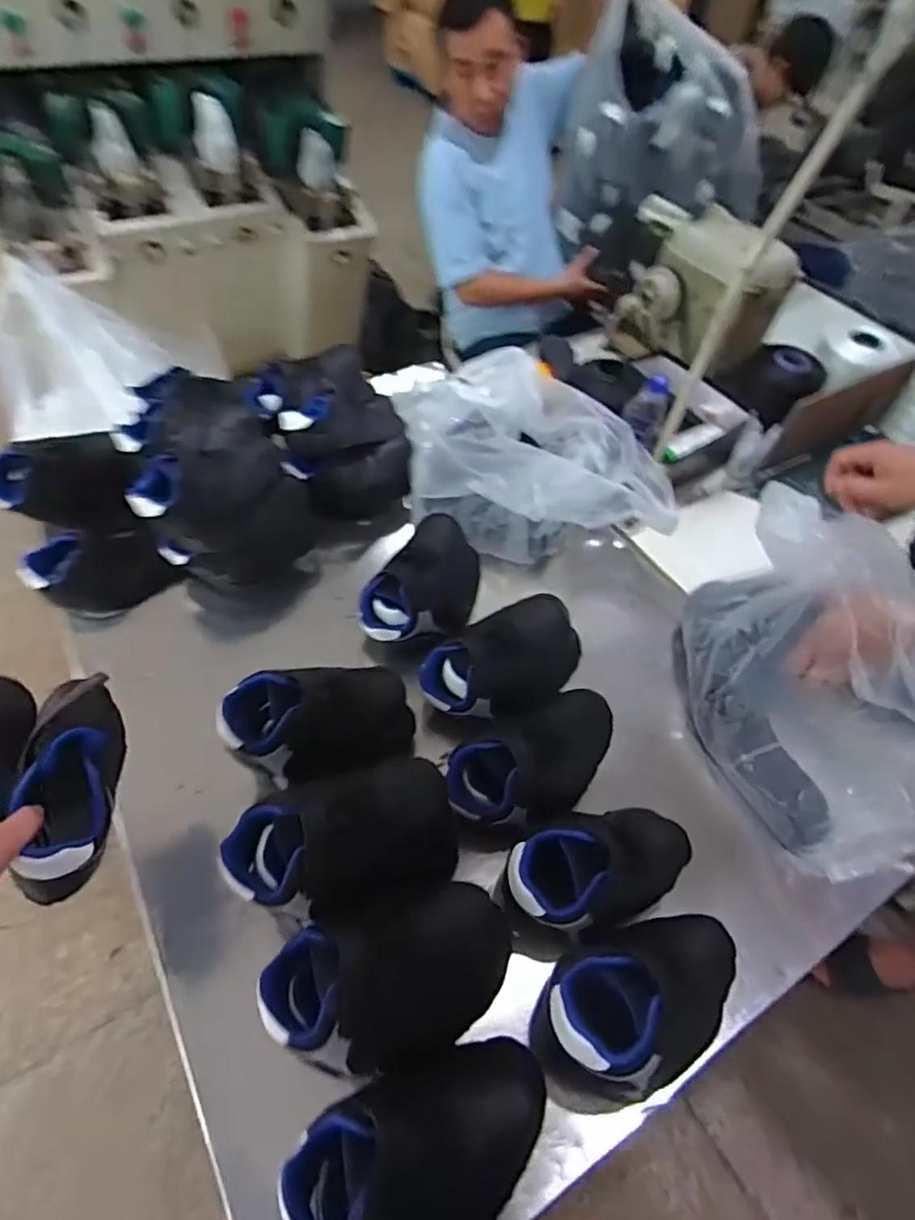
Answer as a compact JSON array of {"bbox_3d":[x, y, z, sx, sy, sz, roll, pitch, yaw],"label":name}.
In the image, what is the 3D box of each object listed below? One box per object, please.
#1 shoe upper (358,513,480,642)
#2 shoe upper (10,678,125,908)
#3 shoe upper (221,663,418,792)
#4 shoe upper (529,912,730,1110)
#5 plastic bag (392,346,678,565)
[{"bbox_3d":[-0.038,-0.036,0.863,0.116,0.120,0.218,33,56,21],"label":"shoe upper"},{"bbox_3d":[-0.307,0.130,0.500,0.061,0.112,0.181,-13,53,-14],"label":"shoe upper"},{"bbox_3d":[-0.142,0.123,0.655,0.191,0.113,0.090,-12,53,-13],"label":"shoe upper"},{"bbox_3d":[0.171,0.355,0.561,0.200,0.143,0.124,-11,53,-13],"label":"shoe upper"},{"bbox_3d":[0.076,-0.249,0.974,0.292,0.186,0.496,-22,56,-20],"label":"plastic bag"}]

